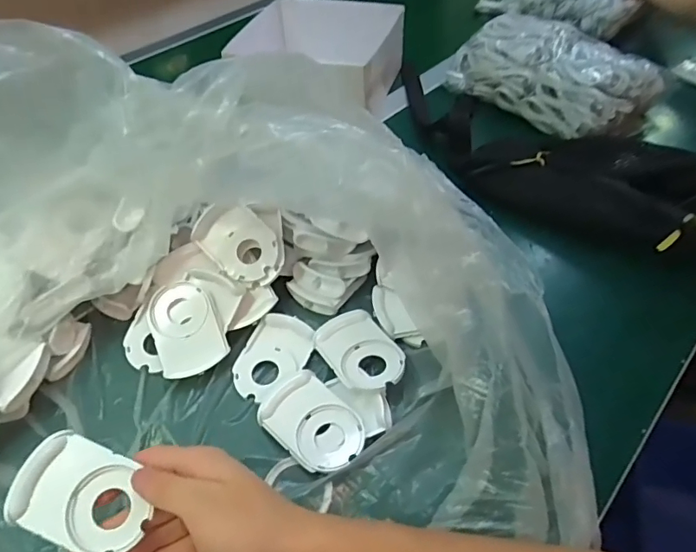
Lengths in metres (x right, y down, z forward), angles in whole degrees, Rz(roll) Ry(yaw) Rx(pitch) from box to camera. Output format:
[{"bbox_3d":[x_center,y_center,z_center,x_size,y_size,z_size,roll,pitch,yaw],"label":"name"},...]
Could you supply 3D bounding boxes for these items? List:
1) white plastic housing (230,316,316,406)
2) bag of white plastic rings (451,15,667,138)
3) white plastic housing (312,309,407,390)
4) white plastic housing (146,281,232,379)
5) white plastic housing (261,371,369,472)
[{"bbox_3d":[-0.066,0.070,0.429,0.056,0.015,0.076,18,51,16],"label":"white plastic housing"},{"bbox_3d":[0.265,-0.268,0.660,0.118,0.091,0.242,-33,55,-25],"label":"bag of white plastic rings"},{"bbox_3d":[0.011,0.064,0.422,0.057,0.015,0.081,-24,52,-19],"label":"white plastic housing"},{"bbox_3d":[-0.142,0.046,0.438,0.058,0.012,0.083,-21,74,-8],"label":"white plastic housing"},{"bbox_3d":[-0.026,0.114,0.385,0.080,0.012,0.055,35,58,28],"label":"white plastic housing"}]

